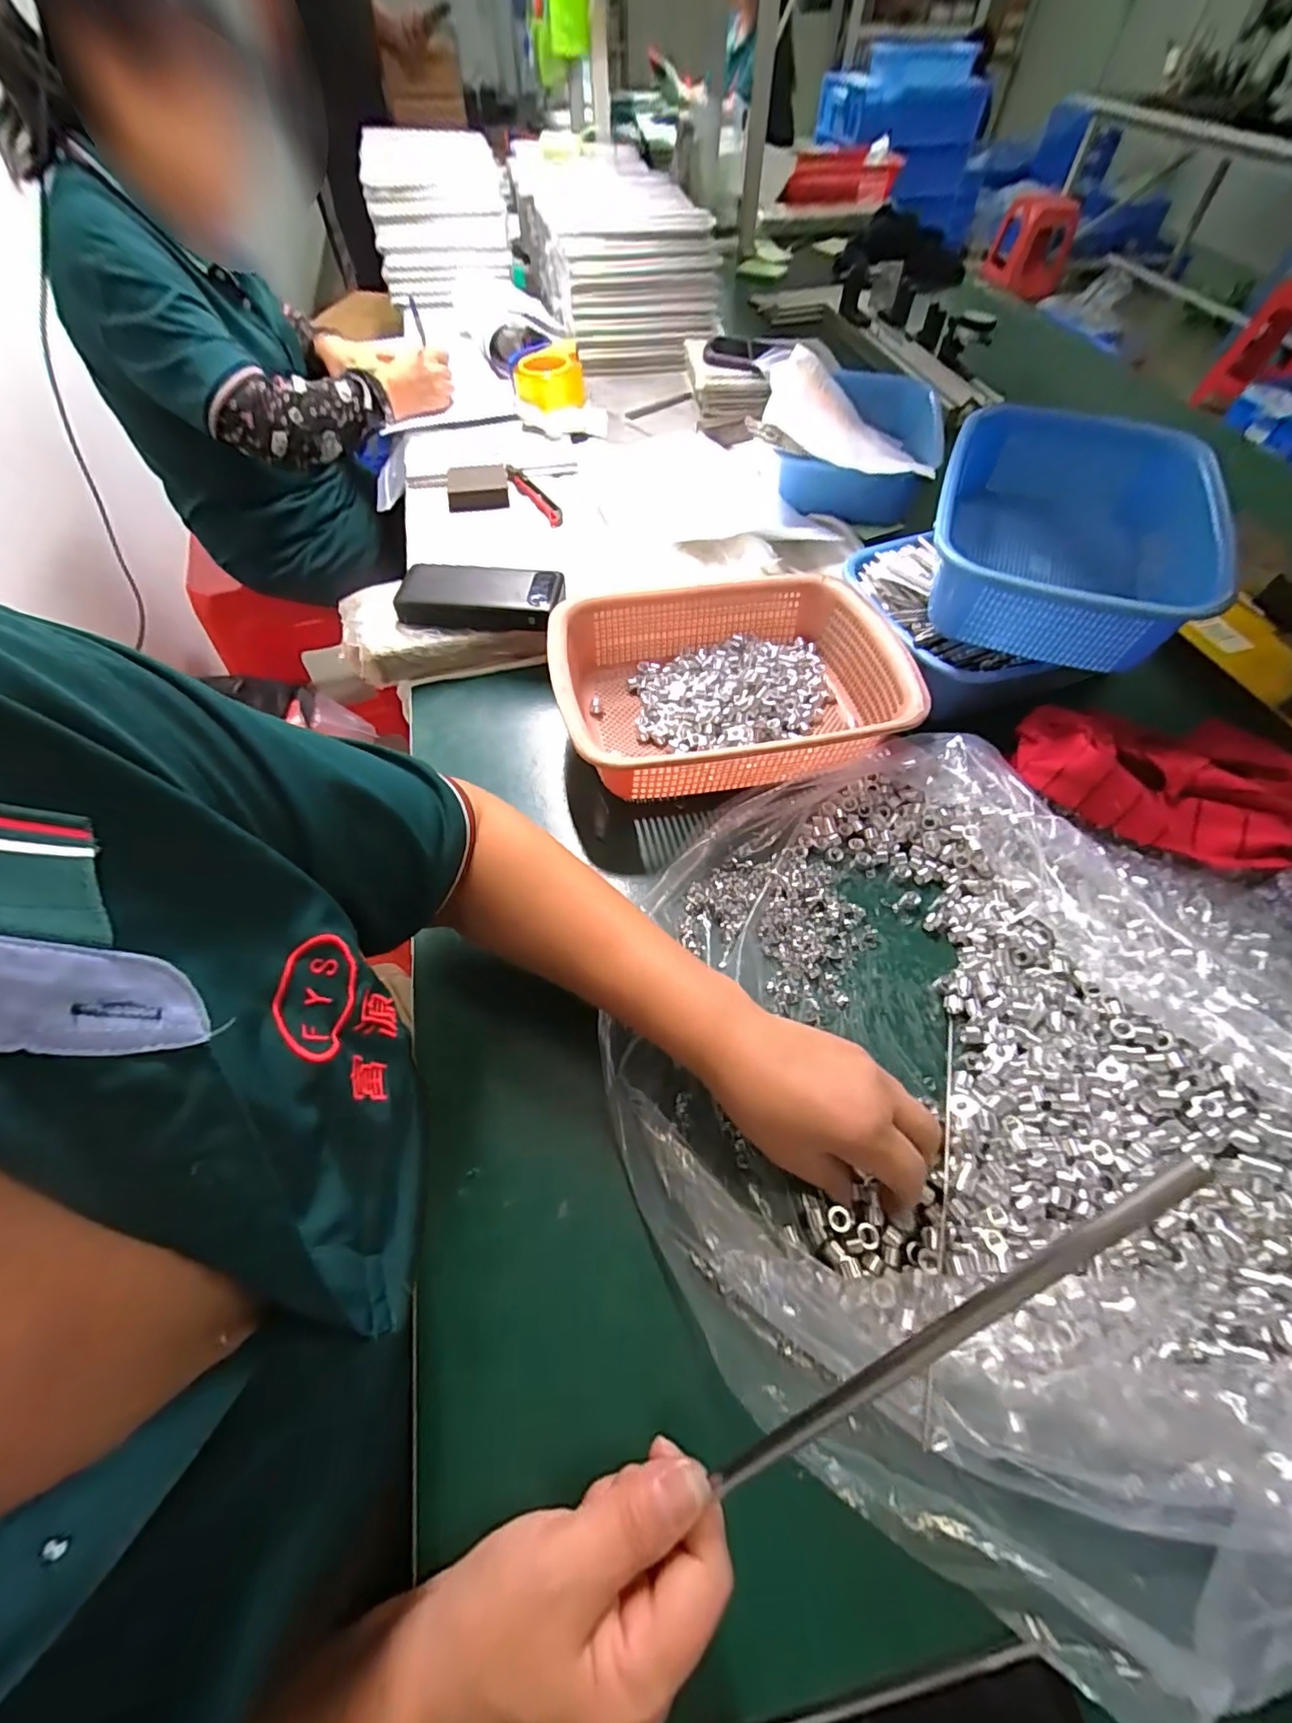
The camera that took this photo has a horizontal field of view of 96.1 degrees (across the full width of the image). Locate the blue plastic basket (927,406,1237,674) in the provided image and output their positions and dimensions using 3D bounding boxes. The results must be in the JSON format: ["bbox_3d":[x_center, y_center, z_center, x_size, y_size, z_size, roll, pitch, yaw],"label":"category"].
[{"bbox_3d":[0.349,-0.277,0.495,0.196,0.083,0.268,18,60,11],"label":"blue plastic basket"}]

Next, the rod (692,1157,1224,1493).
[{"bbox_3d":[0.090,0.159,0.189,0.203,0.004,0.008,-50,61,17],"label":"rod"}]

